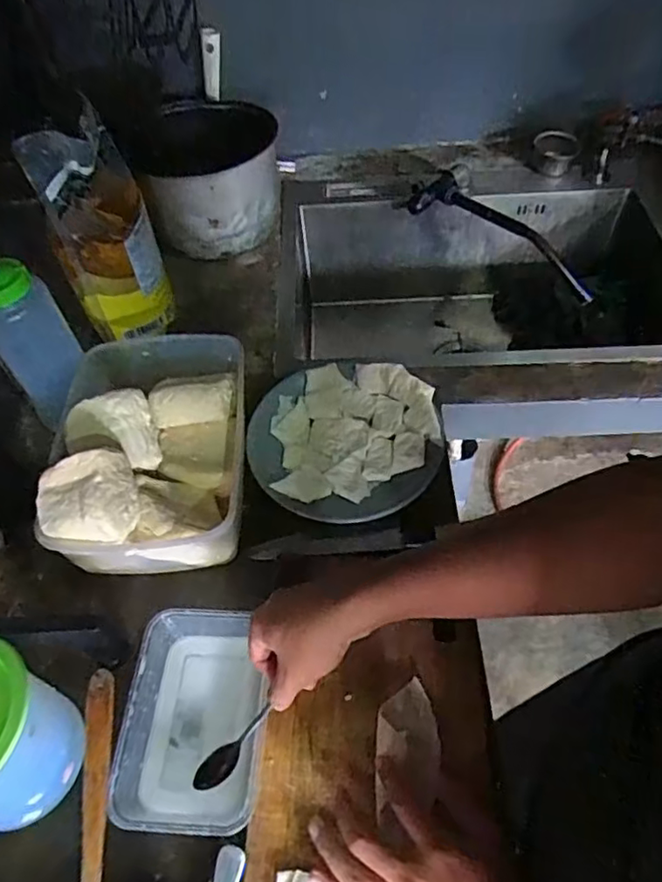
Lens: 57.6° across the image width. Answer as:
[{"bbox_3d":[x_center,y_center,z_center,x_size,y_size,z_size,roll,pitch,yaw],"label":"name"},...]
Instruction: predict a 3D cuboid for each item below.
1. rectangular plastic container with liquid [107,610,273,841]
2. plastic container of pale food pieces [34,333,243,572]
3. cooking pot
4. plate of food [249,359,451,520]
[{"bbox_3d":[-0.114,0.237,0.520,0.117,0.040,0.169,1,54,5],"label":"rectangular plastic container with liquid"},{"bbox_3d":[-0.196,0.000,0.642,0.194,0.131,0.263,-3,54,2],"label":"plastic container of pale food pieces"},{"bbox_3d":[-0.182,-0.404,0.929,0.199,0.154,0.249,-14,54,-6],"label":"cooking pot"},{"bbox_3d":[0.016,-0.004,0.691,0.210,0.039,0.208,-2,54,3],"label":"plate of food"}]

